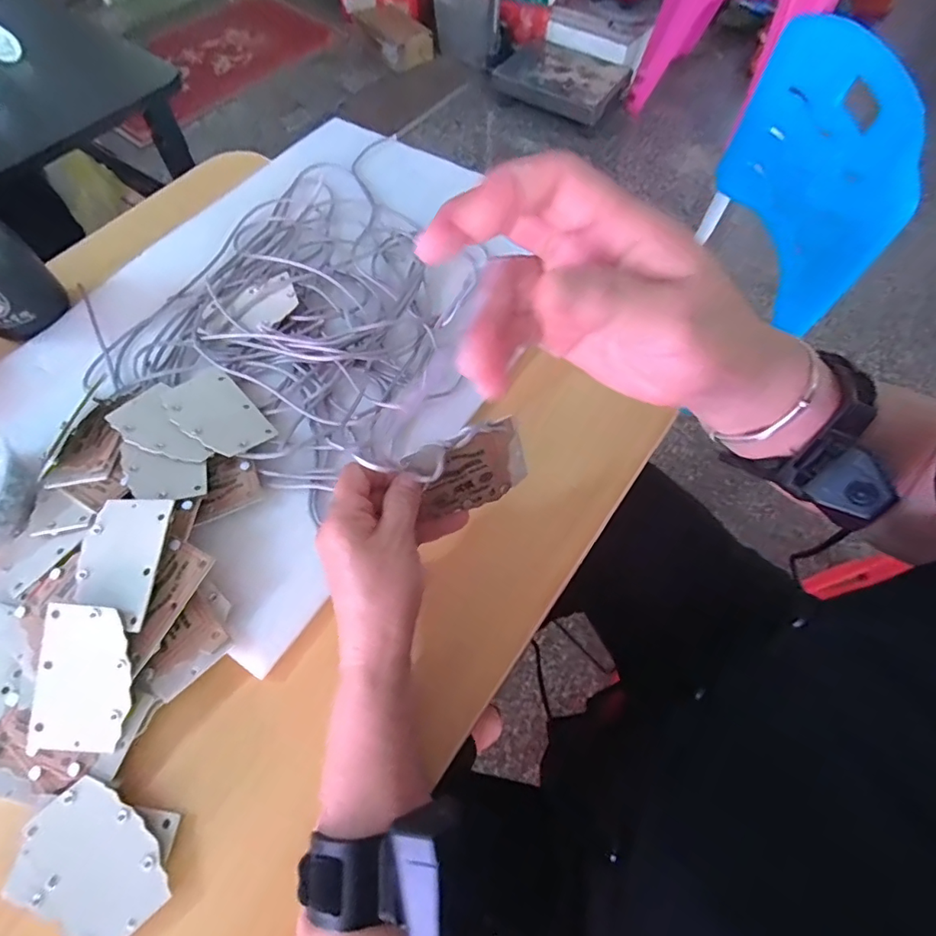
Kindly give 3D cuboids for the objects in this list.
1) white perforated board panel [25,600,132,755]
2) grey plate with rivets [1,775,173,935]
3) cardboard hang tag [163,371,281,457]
[{"bbox_3d":[-0.232,0.126,0.311,0.054,0.005,0.084,3,87,-1],"label":"white perforated board panel"},{"bbox_3d":[-0.210,0.223,0.286,0.086,0.008,0.063,31,67,15],"label":"grey plate with rivets"},{"bbox_3d":[-0.195,-0.042,0.405,0.081,0.004,0.054,41,56,17],"label":"cardboard hang tag"}]

